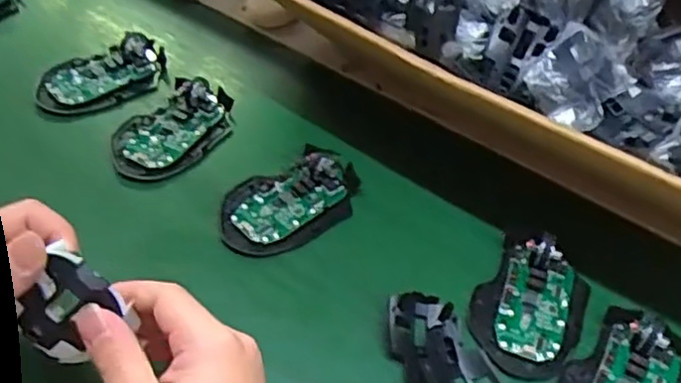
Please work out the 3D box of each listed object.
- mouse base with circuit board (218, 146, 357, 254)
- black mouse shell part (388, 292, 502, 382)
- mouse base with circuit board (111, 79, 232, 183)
[{"bbox_3d":[-0.038,0.005,0.541,0.117,0.024,0.072,-21,53,-25],"label":"mouse base with circuit board"},{"bbox_3d":[0.067,0.110,0.452,0.054,0.016,0.095,-19,52,-23],"label":"black mouse shell part"},{"bbox_3d":[-0.144,-0.059,0.596,0.077,0.017,0.126,33,51,22],"label":"mouse base with circuit board"}]

